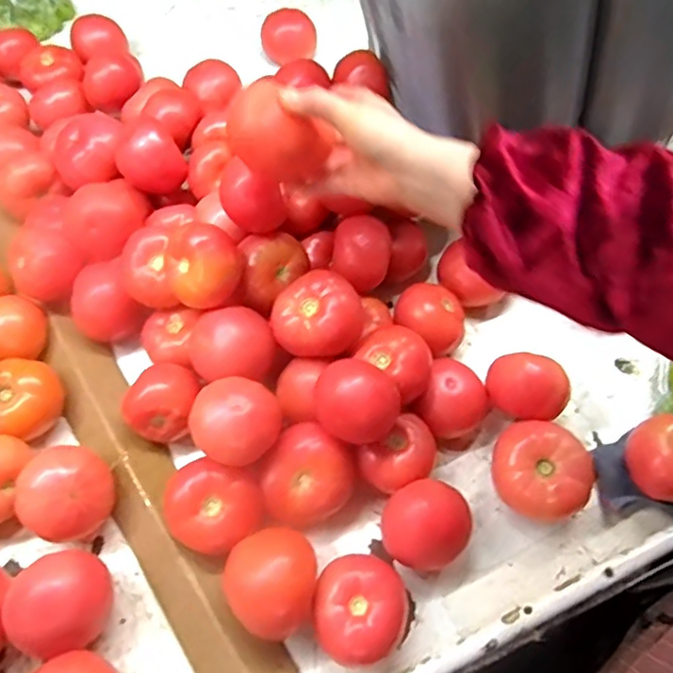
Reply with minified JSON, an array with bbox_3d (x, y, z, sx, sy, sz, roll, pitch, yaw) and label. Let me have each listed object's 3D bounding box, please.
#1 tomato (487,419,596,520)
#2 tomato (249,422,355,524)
[{"bbox_3d":[0.194,0.130,0.561,0.093,0.064,0.085,39,66,20],"label":"tomato"},{"bbox_3d":[-0.029,0.130,0.539,0.077,0.057,0.079,0,59,0],"label":"tomato"}]

